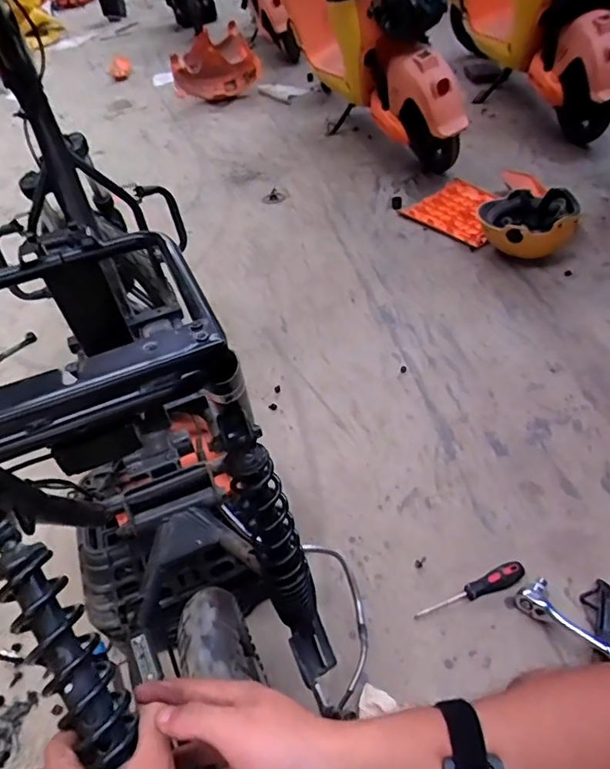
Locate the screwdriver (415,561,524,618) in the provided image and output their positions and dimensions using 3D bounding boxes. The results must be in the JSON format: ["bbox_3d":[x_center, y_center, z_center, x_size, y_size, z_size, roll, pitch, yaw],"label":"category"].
[{"bbox_3d":[0.278,0.348,0.850,0.196,0.029,0.035,-24,48,-1],"label":"screwdriver"}]

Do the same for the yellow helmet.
[{"bbox_3d":[0.645,-0.460,1.480,0.267,0.148,0.262,10,48,14],"label":"yellow helmet"}]

